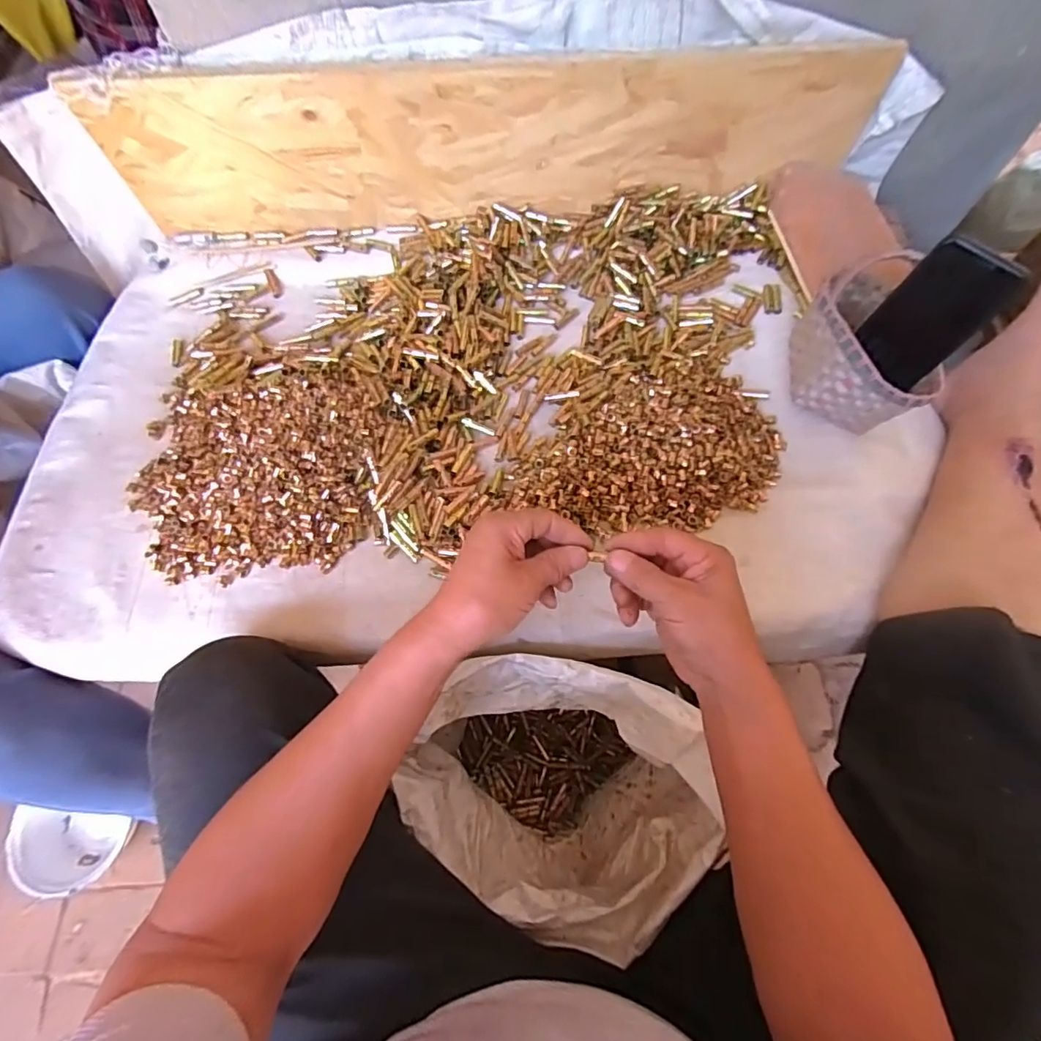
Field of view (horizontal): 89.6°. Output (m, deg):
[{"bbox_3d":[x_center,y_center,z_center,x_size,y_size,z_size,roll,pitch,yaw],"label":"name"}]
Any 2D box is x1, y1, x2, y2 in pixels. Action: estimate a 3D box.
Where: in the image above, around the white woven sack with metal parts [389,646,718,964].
[{"bbox_3d":[0.028,0.301,0.608,0.290,0.380,0.222,17,69,9],"label":"white woven sack with metal parts"}]

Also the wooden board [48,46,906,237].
[{"bbox_3d":[-0.040,-0.447,0.637,0.882,0.181,0.018,-3,68,1],"label":"wooden board"}]

